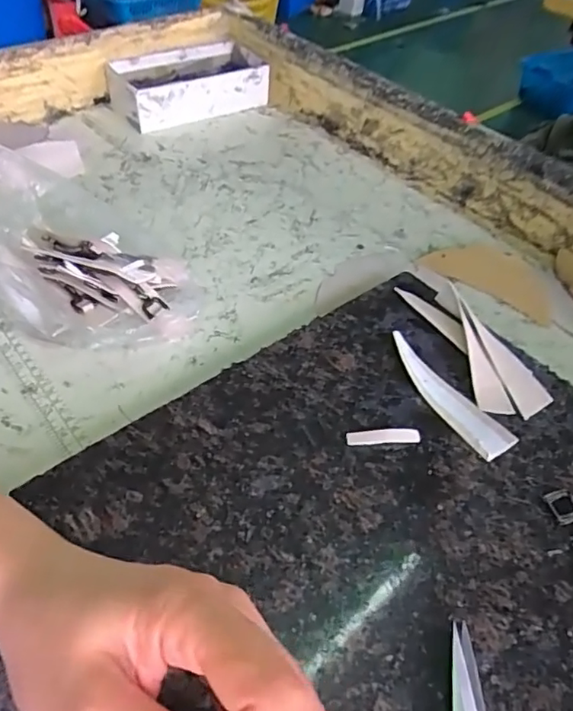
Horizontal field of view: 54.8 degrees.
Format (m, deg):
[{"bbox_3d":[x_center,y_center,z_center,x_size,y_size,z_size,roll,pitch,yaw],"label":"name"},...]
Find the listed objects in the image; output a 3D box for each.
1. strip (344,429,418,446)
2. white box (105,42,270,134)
[{"bbox_3d":[0.065,0.055,0.370,0.049,0.004,0.009,-2,48,-7],"label":"strip"},{"bbox_3d":[-0.129,-0.356,0.732,0.190,0.063,0.123,-23,53,-23],"label":"white box"}]

